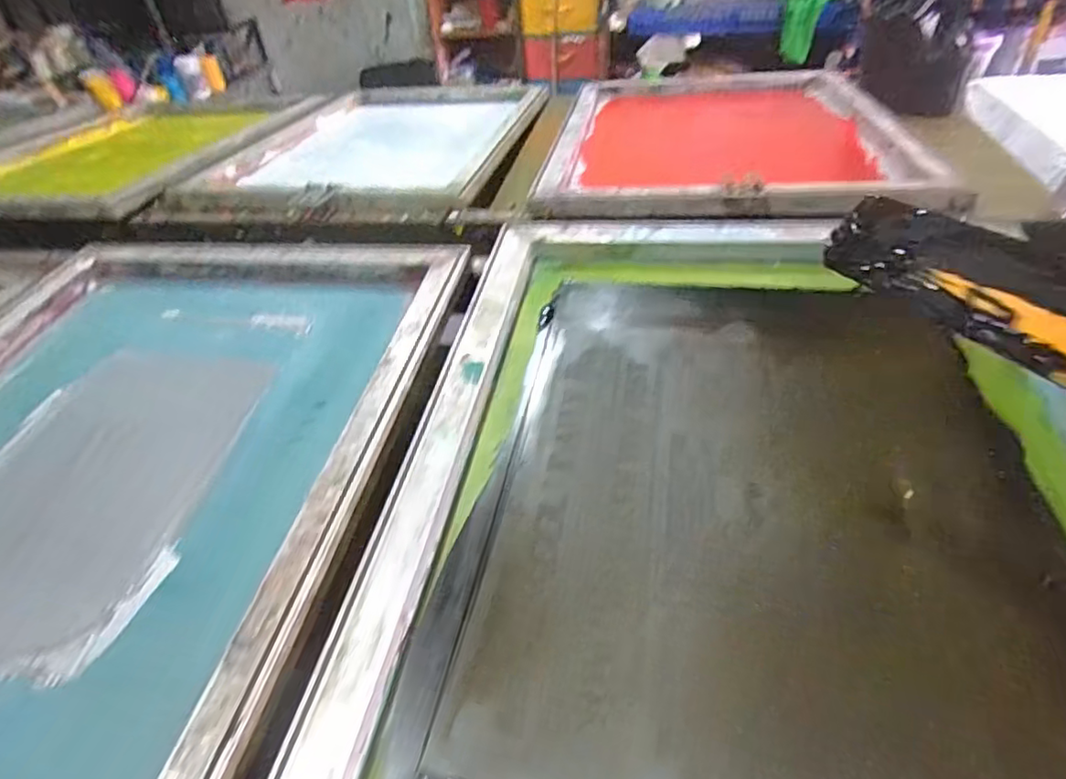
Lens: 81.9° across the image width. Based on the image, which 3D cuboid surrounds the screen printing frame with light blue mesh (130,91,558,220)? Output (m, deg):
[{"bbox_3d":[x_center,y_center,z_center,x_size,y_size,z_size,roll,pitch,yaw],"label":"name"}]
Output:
[{"bbox_3d":[-0.283,-0.495,1.168,0.525,0.039,0.752,2,41,12],"label":"screen printing frame with light blue mesh"}]

